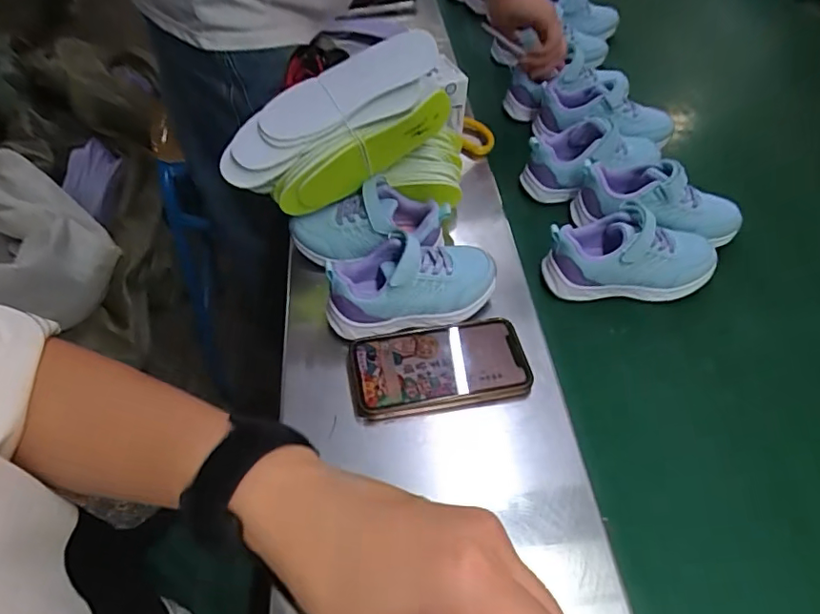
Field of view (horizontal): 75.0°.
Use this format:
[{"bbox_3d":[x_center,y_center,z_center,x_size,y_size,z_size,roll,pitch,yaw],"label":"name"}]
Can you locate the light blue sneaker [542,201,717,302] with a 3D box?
[{"bbox_3d":[0.238,-0.056,0.552,0.184,0.078,0.074,-7,51,-7],"label":"light blue sneaker"}]

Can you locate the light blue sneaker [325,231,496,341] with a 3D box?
[{"bbox_3d":[0.002,-0.028,0.484,0.157,0.060,0.071,-7,51,-7],"label":"light blue sneaker"}]

